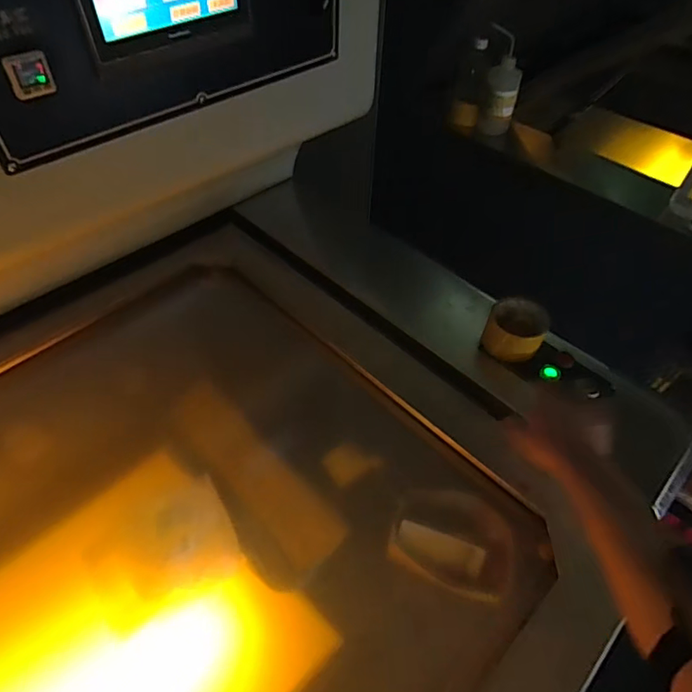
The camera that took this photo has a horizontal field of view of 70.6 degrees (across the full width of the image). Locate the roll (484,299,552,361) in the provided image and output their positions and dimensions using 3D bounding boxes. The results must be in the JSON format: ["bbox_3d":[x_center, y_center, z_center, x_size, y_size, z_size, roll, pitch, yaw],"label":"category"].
[{"bbox_3d":[0.254,-0.024,0.731,0.085,0.047,0.088,0,51,0],"label":"roll"}]

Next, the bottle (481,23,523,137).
[{"bbox_3d":[0.359,-0.599,1.121,0.078,0.213,0.065,3,51,2],"label":"bottle"}]

